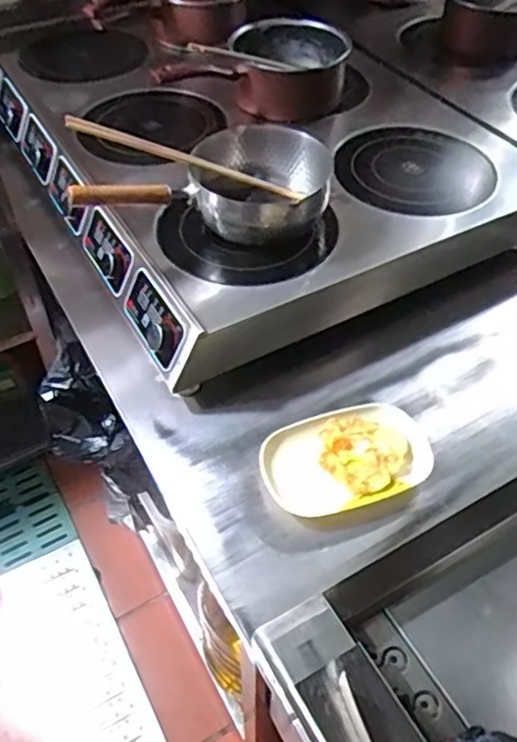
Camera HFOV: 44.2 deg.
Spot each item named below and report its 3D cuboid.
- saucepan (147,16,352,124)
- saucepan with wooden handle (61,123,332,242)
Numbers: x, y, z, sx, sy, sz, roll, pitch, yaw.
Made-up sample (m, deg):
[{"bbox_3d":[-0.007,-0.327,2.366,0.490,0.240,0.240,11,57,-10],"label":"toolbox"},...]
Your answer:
[{"bbox_3d":[-0.009,-0.577,1.240,0.387,0.129,0.190,-12,50,-10],"label":"saucepan"},{"bbox_3d":[-0.078,-0.277,1.003,0.373,0.116,0.206,-1,49,-1],"label":"saucepan with wooden handle"}]

